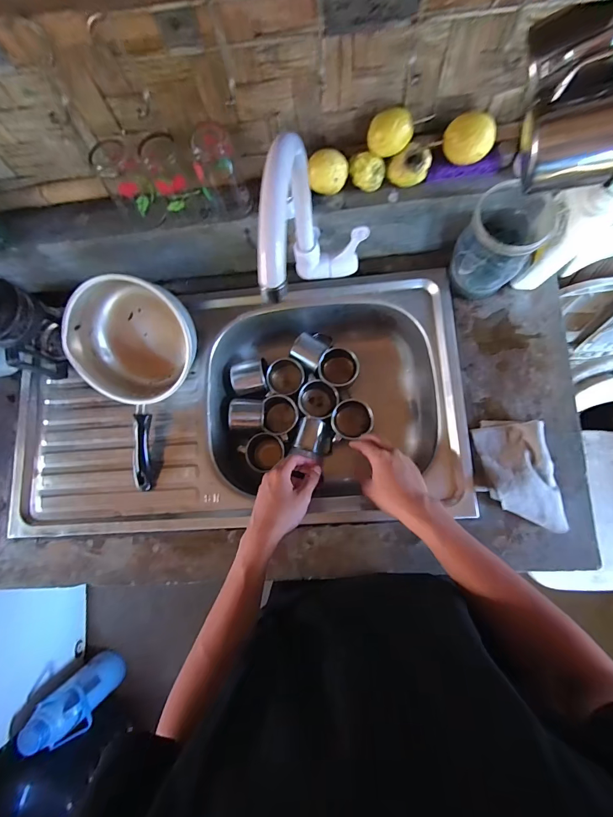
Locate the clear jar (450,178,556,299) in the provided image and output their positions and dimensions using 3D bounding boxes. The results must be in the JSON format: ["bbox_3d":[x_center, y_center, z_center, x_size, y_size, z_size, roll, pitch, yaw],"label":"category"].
[{"bbox_3d":[0.276,-0.237,0.533,0.103,0.137,0.097,-1,82,5],"label":"clear jar"}]

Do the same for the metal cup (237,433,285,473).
[{"bbox_3d":[-0.077,0.080,0.703,0.071,0.083,0.059,-34,81,0],"label":"metal cup"}]

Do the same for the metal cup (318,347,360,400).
[{"bbox_3d":[0.060,-0.069,0.700,0.070,0.080,0.072,-1,82,5],"label":"metal cup"}]

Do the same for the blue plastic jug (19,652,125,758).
[{"bbox_3d":[-0.765,0.981,1.253,0.135,0.378,0.151,-39,81,-1],"label":"blue plastic jug"}]

